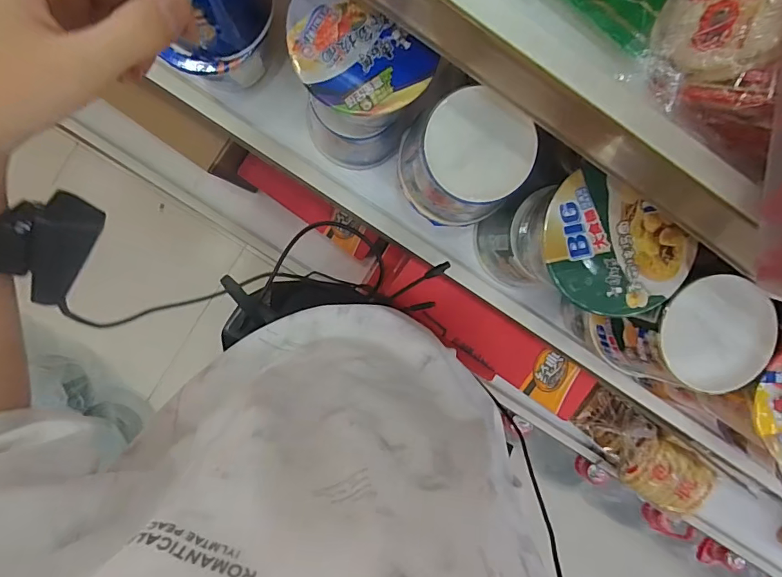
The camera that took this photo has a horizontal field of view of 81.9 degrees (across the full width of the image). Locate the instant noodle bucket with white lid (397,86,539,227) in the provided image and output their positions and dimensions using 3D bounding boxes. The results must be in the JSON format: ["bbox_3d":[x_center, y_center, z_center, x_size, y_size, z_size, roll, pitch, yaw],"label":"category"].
[{"bbox_3d":[0.069,-0.130,0.463,0.113,0.108,0.112,0,96,-3],"label":"instant noodle bucket with white lid"}]

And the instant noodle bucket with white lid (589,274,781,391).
[{"bbox_3d":[0.301,0.041,0.474,0.122,0.102,0.110,6,95,-4],"label":"instant noodle bucket with white lid"}]

